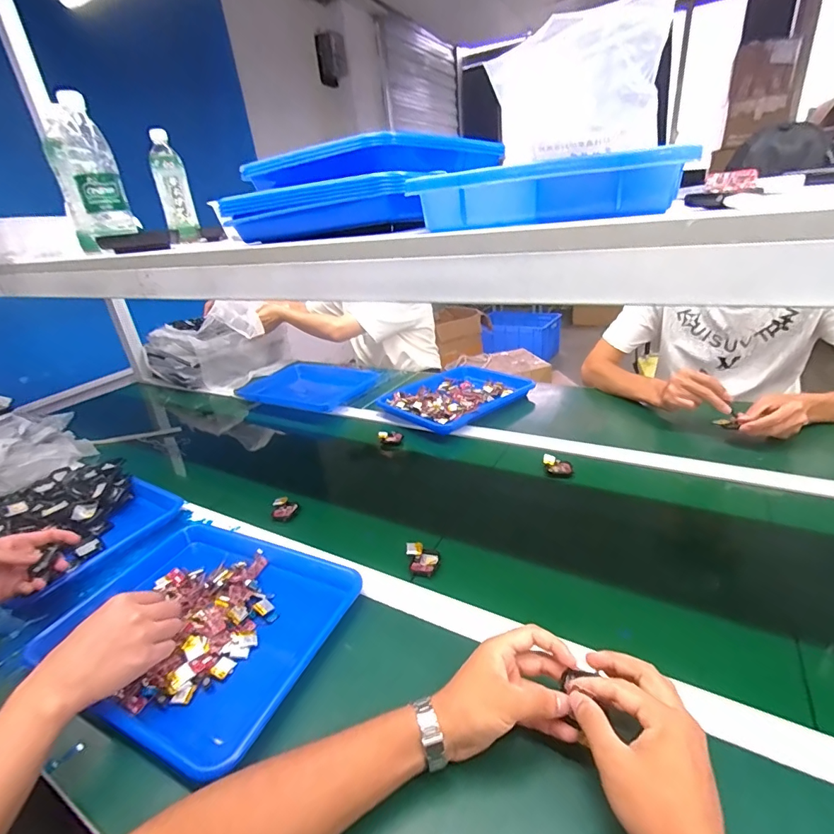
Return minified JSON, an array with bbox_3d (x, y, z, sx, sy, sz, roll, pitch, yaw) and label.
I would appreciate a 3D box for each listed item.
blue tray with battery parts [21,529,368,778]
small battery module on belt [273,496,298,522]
[{"bbox_3d":[-0.258,0.243,0.549,0.339,0.039,0.260,7,29,27],"label":"blue tray with battery parts"},{"bbox_3d":[-0.223,0.155,0.746,0.040,0.019,0.046,-16,27,-18],"label":"small battery module on belt"}]

